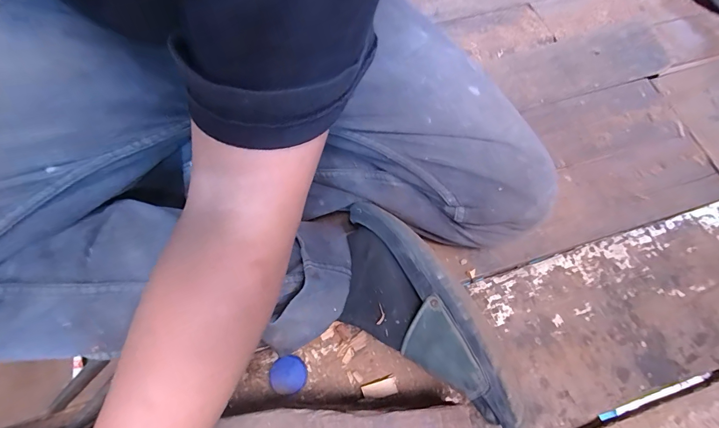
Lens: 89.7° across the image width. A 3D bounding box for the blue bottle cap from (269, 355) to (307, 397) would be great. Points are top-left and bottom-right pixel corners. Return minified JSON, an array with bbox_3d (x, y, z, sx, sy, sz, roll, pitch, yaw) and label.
[{"bbox_3d":[-0.075,0.170,0.382,0.039,0.009,0.038,10,66,-23],"label":"blue bottle cap"}]

